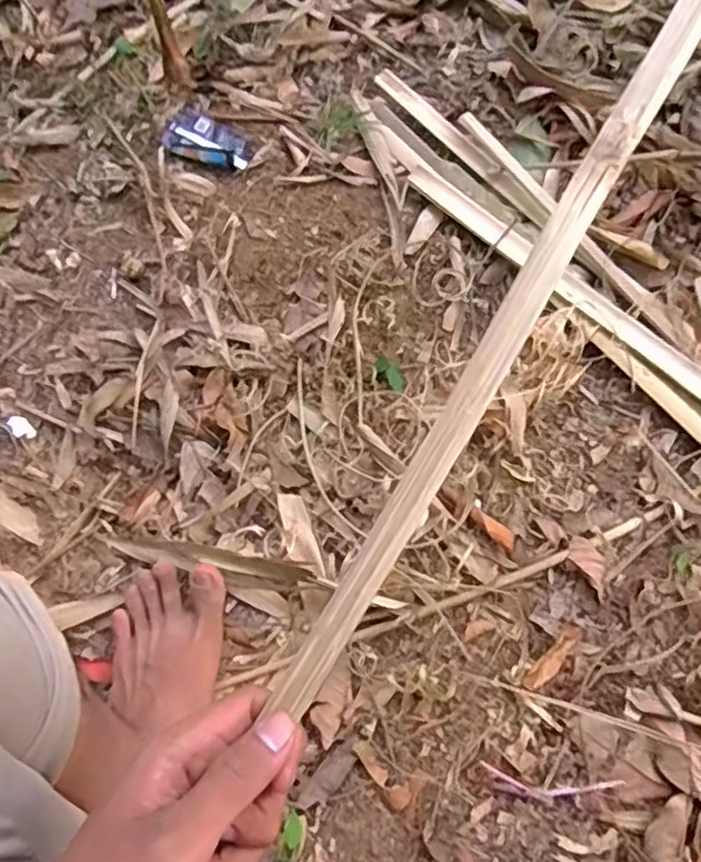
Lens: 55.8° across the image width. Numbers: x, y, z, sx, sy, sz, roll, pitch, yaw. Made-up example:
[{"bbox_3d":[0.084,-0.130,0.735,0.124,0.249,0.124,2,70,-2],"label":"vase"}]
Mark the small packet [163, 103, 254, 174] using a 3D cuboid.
[{"bbox_3d":[-0.160,-0.324,0.747,0.102,0.021,0.070,32,74,8],"label":"small packet"}]

